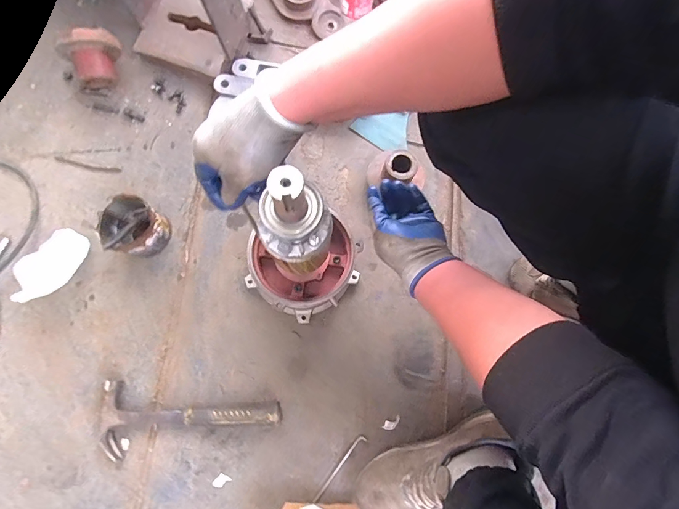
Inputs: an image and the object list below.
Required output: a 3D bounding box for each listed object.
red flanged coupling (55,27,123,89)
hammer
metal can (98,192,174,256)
[{"bbox_3d":[-0.503,-0.399,0.721,0.114,0.108,0.075,-23,80,-3],"label":"red flanged coupling"},{"bbox_3d":[-0.266,0.310,0.619,0.312,0.033,0.125,6,80,2],"label":"hammer"},{"bbox_3d":[-0.389,-0.051,0.662,0.100,0.088,0.096,0,80,1],"label":"metal can"}]

